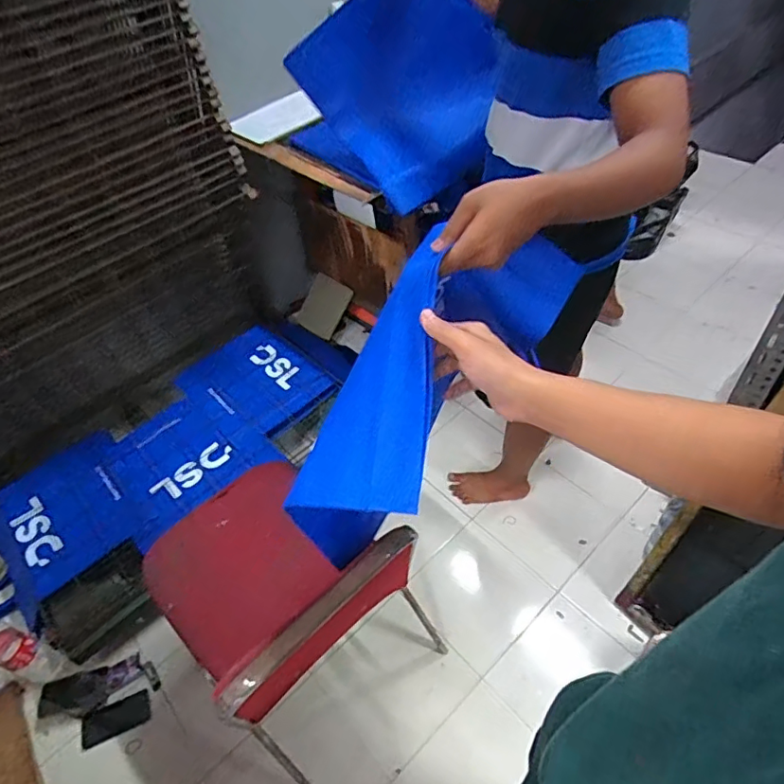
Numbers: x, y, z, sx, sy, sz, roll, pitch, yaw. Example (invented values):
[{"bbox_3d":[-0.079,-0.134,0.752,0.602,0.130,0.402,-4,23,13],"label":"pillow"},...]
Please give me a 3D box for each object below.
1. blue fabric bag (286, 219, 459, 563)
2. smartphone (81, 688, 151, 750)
[{"bbox_3d":[-0.003,0.001,0.537,0.119,0.066,0.320,16,77,13],"label":"blue fabric bag"},{"bbox_3d":[-0.675,0.798,1.312,0.151,0.010,0.084,-16,51,-22],"label":"smartphone"}]

